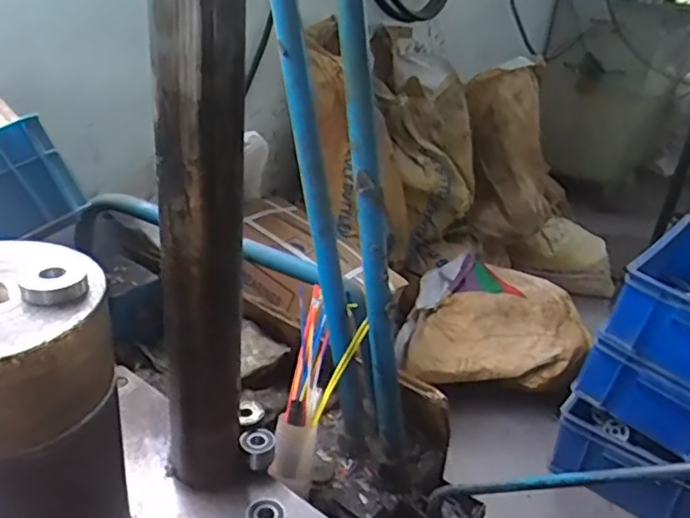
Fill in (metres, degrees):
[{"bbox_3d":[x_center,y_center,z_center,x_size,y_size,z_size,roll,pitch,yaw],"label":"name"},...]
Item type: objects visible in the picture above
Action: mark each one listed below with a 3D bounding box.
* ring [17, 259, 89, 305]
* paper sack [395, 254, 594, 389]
[{"bbox_3d":[-0.188,0.012,0.394,0.038,0.012,0.049,-8,30,-25],"label":"ring"},{"bbox_3d":[0.352,0.151,1.429,0.399,0.144,0.376,14,28,17],"label":"paper sack"}]

